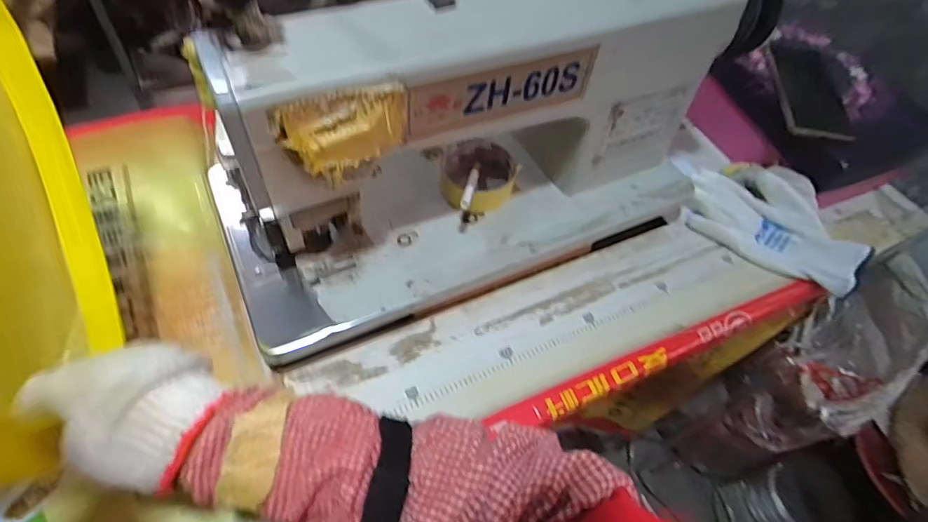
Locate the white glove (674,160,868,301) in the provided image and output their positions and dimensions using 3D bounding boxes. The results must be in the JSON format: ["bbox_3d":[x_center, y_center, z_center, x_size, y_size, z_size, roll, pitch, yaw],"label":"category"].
[{"bbox_3d":[0.359,-0.058,0.592,0.217,0.051,0.119,26,57,11],"label":"white glove"}]

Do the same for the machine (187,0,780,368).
[{"bbox_3d":[0.025,-0.106,0.471,0.488,0.251,0.179,-21,61,-19],"label":"machine"}]

